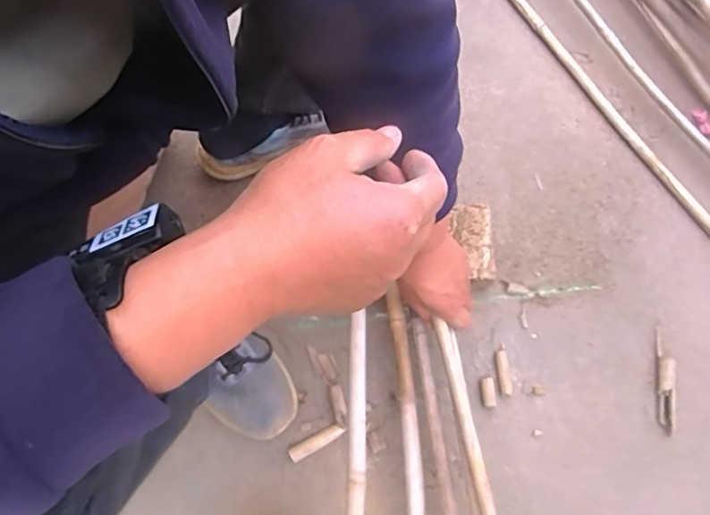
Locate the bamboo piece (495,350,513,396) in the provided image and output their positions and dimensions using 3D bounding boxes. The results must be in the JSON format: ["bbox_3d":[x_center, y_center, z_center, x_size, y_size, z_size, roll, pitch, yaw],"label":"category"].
[{"bbox_3d":[0.202,0.156,0.709,0.018,0.007,0.060,-6,72,-2],"label":"bamboo piece"}]

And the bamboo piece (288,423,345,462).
[{"bbox_3d":[-0.050,0.240,0.679,0.073,0.017,0.019,-28,74,-9],"label":"bamboo piece"}]

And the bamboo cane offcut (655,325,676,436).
[{"bbox_3d":[0.416,0.161,0.698,0.021,0.018,0.141,10,72,4],"label":"bamboo cane offcut"}]

